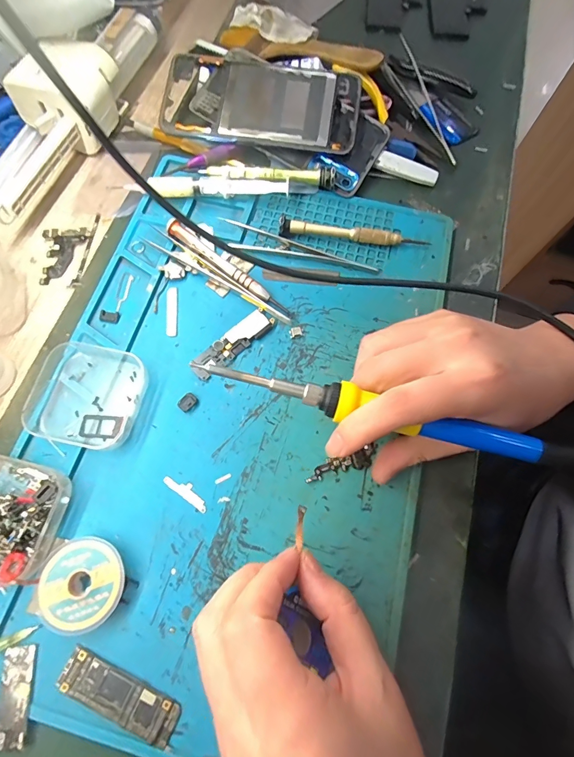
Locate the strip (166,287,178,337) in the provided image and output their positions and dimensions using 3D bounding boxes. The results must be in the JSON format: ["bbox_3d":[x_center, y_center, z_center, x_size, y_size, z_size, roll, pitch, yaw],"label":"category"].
[{"bbox_3d":[-0.083,-0.049,0.264,0.009,0.004,0.039,-4,71,-3],"label":"strip"}]

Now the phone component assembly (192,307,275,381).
[{"bbox_3d":[-0.038,-0.025,0.257,0.065,0.004,0.017,-41,77,-14],"label":"phone component assembly"}]

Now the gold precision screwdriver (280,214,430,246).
[{"bbox_3d":[0.051,-0.112,0.282,0.113,0.015,0.010,3,71,0],"label":"gold precision screwdriver"}]

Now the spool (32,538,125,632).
[{"bbox_3d":[-0.112,0.112,0.202,0.045,0.013,0.044,0,71,-1],"label":"spool"}]

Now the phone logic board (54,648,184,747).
[{"bbox_3d":[-0.086,0.163,0.189,0.065,0.004,0.020,24,72,7],"label":"phone logic board"}]

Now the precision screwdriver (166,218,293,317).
[{"bbox_3d":[-0.043,-0.082,0.270,0.113,0.013,0.012,35,74,10],"label":"precision screwdriver"}]

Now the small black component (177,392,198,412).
[{"bbox_3d":[-0.066,0.015,0.242,0.009,0.004,0.012,41,75,12],"label":"small black component"}]

